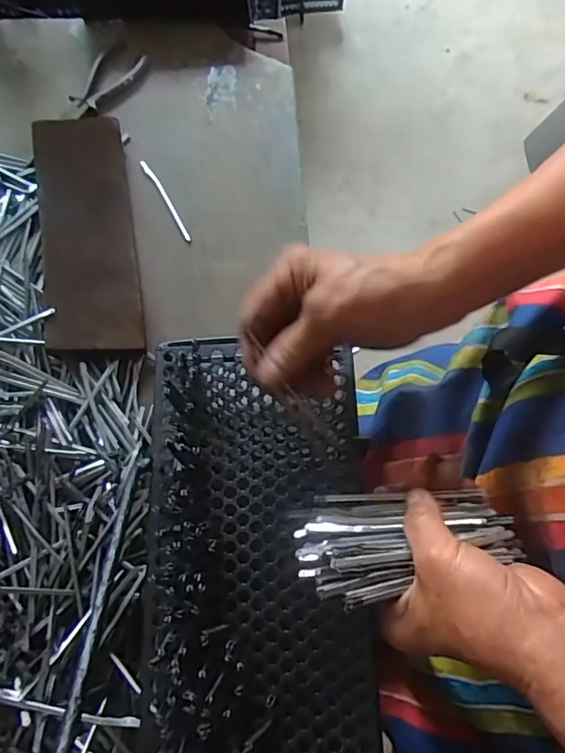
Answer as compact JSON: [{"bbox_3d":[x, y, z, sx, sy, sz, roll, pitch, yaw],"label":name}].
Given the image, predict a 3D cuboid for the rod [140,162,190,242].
[{"bbox_3d":[-0.117,-0.178,0.543,0.008,0.004,0.105,-29,74,-9],"label":"rod"}]

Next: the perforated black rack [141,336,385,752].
[{"bbox_3d":[-0.007,0.239,0.293,0.141,0.047,0.559,-3,65,-1],"label":"perforated black rack"}]

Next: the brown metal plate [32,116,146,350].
[{"bbox_3d":[-0.186,-0.139,0.514,0.083,0.019,0.248,-11,71,-3],"label":"brown metal plate"}]

